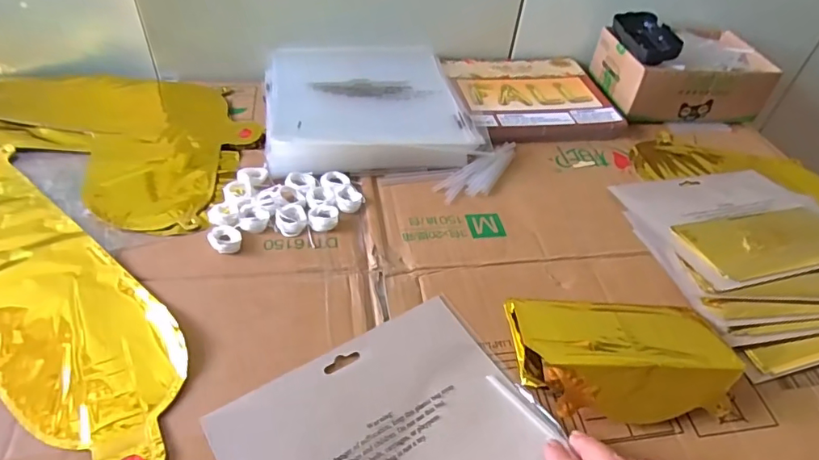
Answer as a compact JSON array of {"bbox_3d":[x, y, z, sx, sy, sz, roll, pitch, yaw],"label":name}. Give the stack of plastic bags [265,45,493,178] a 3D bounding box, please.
[{"bbox_3d":[-0.050,-0.154,0.597,0.219,0.028,0.239,-5,46,-11],"label":"stack of plastic bags"}]

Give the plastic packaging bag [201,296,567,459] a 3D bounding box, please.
[{"bbox_3d":[-0.006,0.139,0.337,0.195,0.011,0.163,-25,53,-28],"label":"plastic packaging bag"}]

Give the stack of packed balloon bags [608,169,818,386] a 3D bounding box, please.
[{"bbox_3d":[0.325,0.014,0.474,0.210,0.034,0.217,-11,48,-16],"label":"stack of packed balloon bags"}]

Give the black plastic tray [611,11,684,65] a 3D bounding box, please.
[{"bbox_3d":[0.286,-0.236,0.625,0.055,0.024,0.103,3,45,-3],"label":"black plastic tray"}]

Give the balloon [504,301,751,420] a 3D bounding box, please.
[{"bbox_3d":[0.153,0.088,0.376,0.150,0.038,0.087,6,45,-1],"label":"balloon"}]

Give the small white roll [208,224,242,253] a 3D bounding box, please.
[{"bbox_3d":[-0.157,0.008,0.439,0.026,0.008,0.027,3,45,-3],"label":"small white roll"}]

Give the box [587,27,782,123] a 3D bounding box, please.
[{"bbox_3d":[0.345,-0.207,0.658,0.187,0.079,0.135,-1,46,-7],"label":"box"}]

